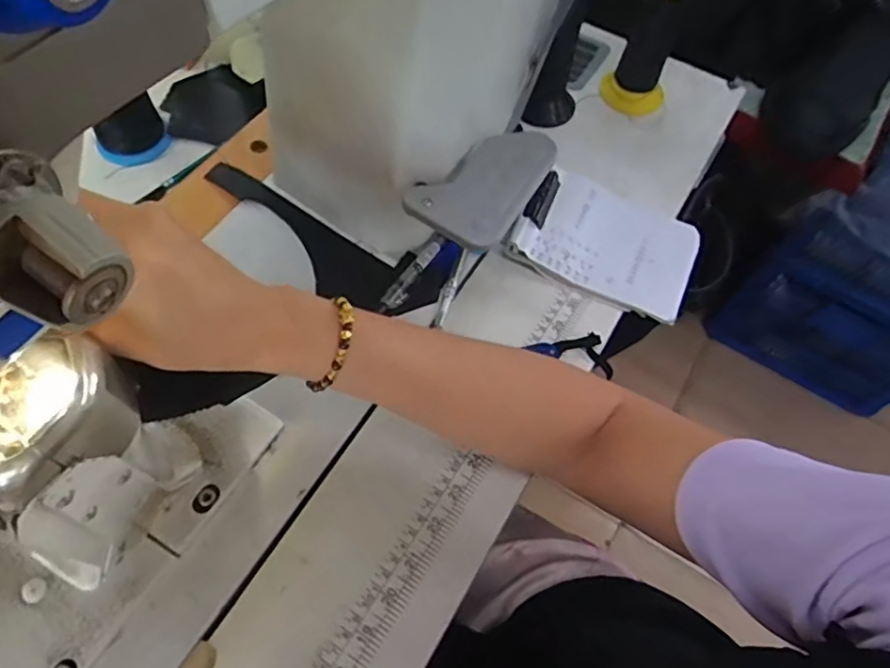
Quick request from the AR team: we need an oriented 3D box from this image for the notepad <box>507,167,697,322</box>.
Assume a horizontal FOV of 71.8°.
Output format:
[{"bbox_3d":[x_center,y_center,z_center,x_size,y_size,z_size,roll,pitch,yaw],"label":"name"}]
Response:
[{"bbox_3d":[0.136,-0.078,0.511,0.143,0.021,0.106,23,63,9],"label":"notepad"}]

